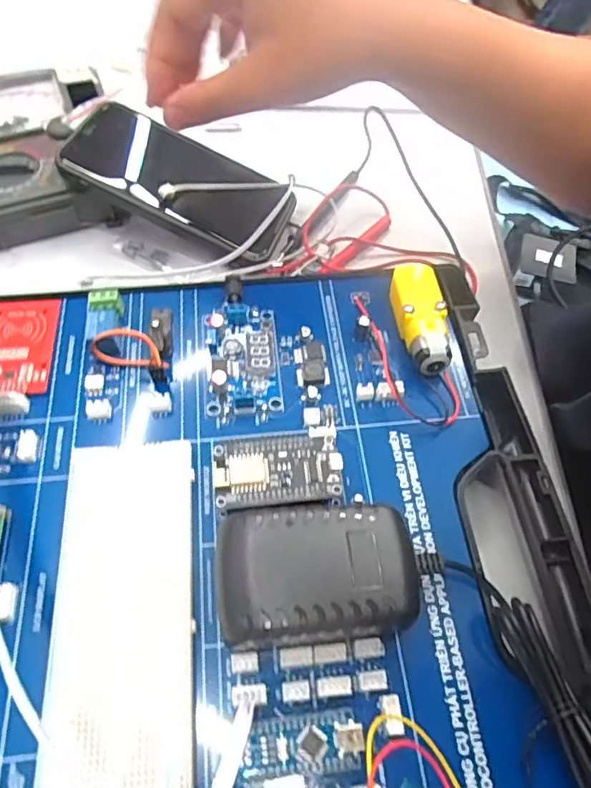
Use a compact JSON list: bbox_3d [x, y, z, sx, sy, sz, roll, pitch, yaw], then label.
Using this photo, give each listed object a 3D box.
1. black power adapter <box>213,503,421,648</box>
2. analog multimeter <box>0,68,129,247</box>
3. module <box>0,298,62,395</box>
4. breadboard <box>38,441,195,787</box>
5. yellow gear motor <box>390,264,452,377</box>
[{"bbox_3d":[0.008,0.075,0.226,0.077,0.038,0.050,-4,59,-3],"label":"black power adapter"},{"bbox_3d":[-0.198,-0.176,0.414,0.117,0.040,0.162,-14,59,-8],"label":"analog multimeter"},{"bbox_3d":[-0.151,-0.028,0.300,0.040,0.005,0.064,-4,59,-3],"label":"module"},{"bbox_3d":[-0.069,0.095,0.224,0.051,0.013,0.163,-5,59,-4],"label":"breadboard"},{"bbox_3d":[0.067,-0.040,0.302,0.026,0.025,0.061,1,59,0],"label":"yellow gear motor"}]

